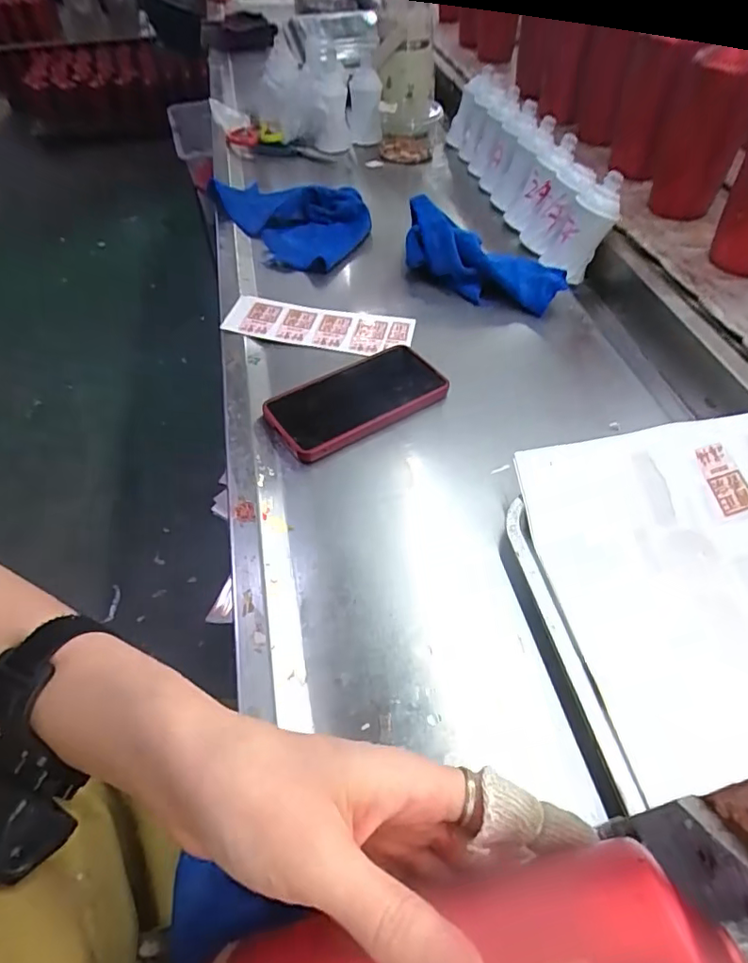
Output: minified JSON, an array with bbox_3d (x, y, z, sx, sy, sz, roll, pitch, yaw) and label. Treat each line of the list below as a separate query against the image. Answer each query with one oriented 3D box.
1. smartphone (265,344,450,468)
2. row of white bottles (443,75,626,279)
[{"bbox_3d":[-0.017,-0.080,0.507,0.163,0.015,0.087,-27,55,-19],"label":"smartphone"},{"bbox_3d":[0.212,-0.461,0.792,0.082,0.099,0.471,-7,51,-5],"label":"row of white bottles"}]

